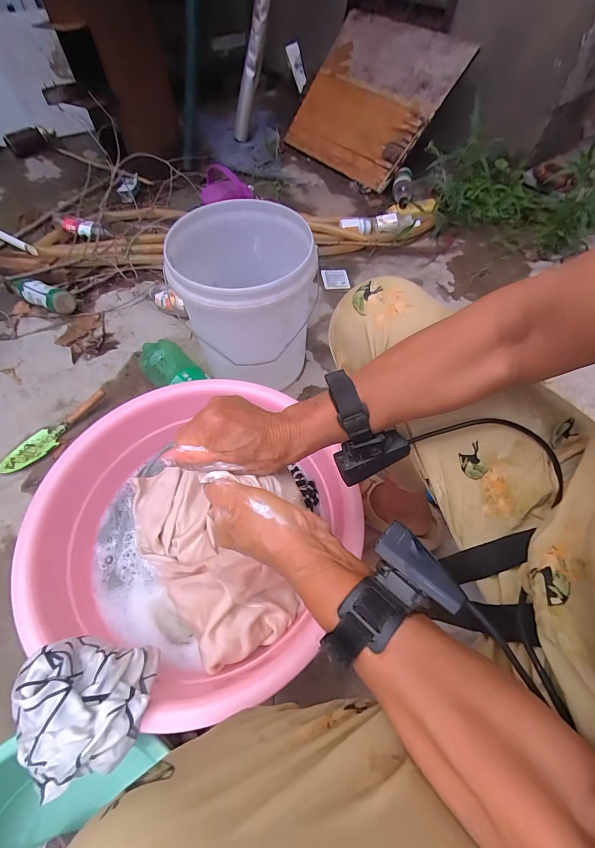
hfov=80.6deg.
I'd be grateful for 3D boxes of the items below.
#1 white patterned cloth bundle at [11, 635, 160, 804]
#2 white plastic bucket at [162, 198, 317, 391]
[{"bbox_3d":[-0.235,0.307,0.380,0.135,0.073,0.131,0,58,1],"label":"white patterned cloth bundle"},{"bbox_3d":[-0.110,-0.250,0.783,0.269,0.325,0.278,0,58,-1],"label":"white plastic bucket"}]

